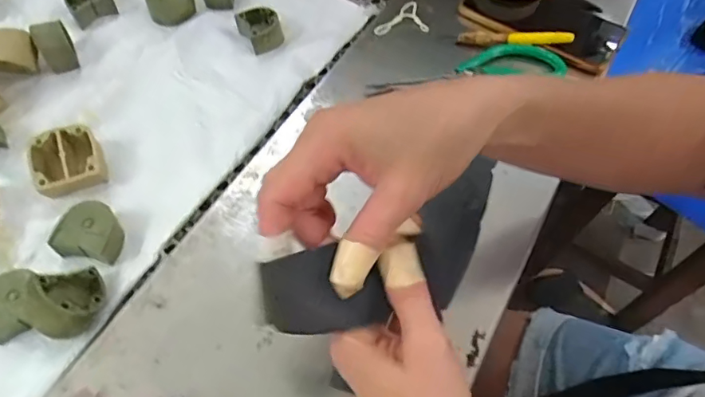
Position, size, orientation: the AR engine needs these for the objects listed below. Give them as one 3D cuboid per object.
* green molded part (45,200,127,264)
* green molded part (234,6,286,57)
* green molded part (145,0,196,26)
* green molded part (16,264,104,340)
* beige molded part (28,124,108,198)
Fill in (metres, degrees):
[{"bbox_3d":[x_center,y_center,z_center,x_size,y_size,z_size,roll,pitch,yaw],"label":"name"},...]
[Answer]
[{"bbox_3d":[-0.205,0.026,0.385,0.048,0.025,0.039,9,56,5],"label":"green molded part"},{"bbox_3d":[-0.096,-0.180,0.519,0.037,0.024,0.046,-28,60,-19],"label":"green molded part"},{"bbox_3d":[-0.202,-0.213,0.538,0.050,0.022,0.038,28,59,17],"label":"green molded part"},{"bbox_3d":[-0.200,0.075,0.345,0.028,0.050,0.043,-45,73,22],"label":"green molded part"},{"bbox_3d":[-0.242,-0.031,0.418,0.054,0.030,0.051,-23,59,-16],"label":"beige molded part"}]

